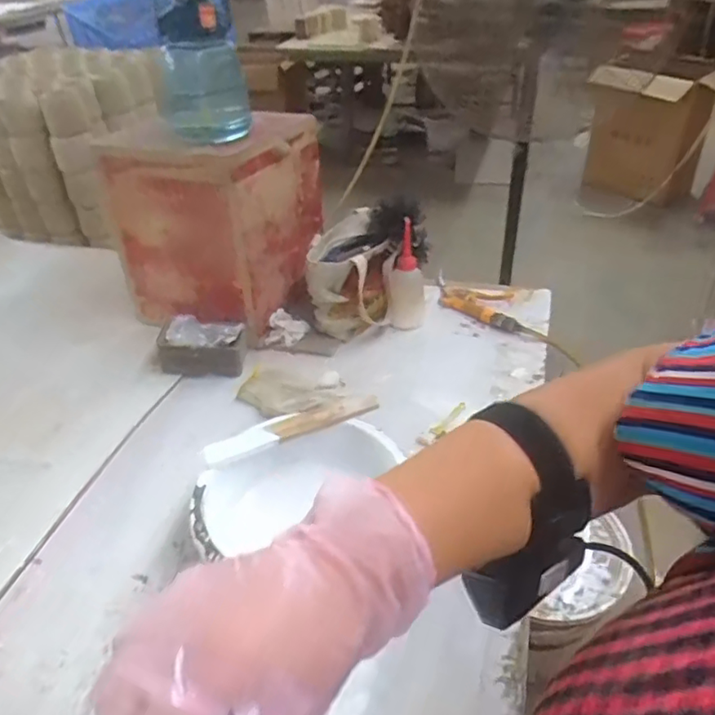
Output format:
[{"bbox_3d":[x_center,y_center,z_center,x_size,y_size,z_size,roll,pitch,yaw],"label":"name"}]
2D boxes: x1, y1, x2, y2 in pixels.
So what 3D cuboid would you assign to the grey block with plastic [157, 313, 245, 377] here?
[{"bbox_3d":[-0.237,-0.022,0.905,0.122,0.064,0.075,-1,38,4],"label":"grey block with plastic"}]

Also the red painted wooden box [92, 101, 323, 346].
[{"bbox_3d":[-0.218,-0.232,0.984,0.244,0.282,0.263,15,41,23],"label":"red painted wooden box"}]

